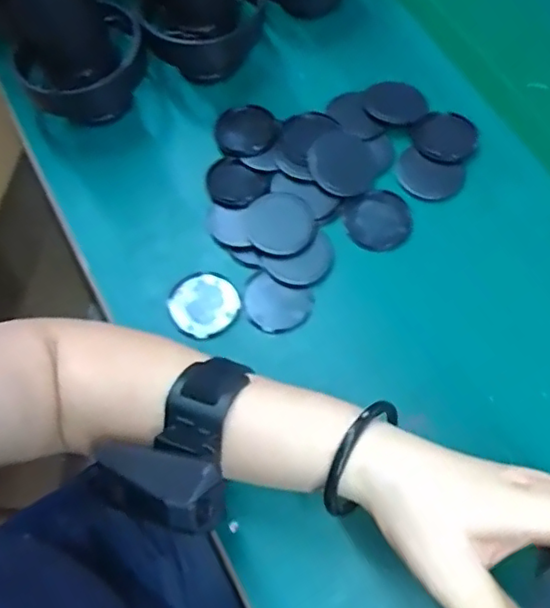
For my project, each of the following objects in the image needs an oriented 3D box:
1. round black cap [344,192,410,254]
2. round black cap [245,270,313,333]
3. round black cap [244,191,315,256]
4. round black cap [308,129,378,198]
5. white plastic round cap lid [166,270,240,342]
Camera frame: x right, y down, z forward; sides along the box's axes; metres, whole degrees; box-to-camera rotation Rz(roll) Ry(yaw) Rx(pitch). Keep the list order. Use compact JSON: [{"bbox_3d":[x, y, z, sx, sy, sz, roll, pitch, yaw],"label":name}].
[{"bbox_3d":[0.077,-0.063,0.454,0.049,0.006,0.048,-1,68,2],"label":"round black cap"},{"bbox_3d":[0.000,0.002,0.434,0.048,0.006,0.040,22,70,10],"label":"round black cap"},{"bbox_3d":[0.004,-0.059,0.444,0.049,0.005,0.049,-1,68,2],"label":"round black cap"},{"bbox_3d":[0.052,-0.109,0.464,0.049,0.007,0.056,9,69,6],"label":"round black cap"},{"bbox_3d":[-0.051,0.001,0.434,0.048,0.006,0.047,-1,68,2],"label":"white plastic round cap lid"}]

